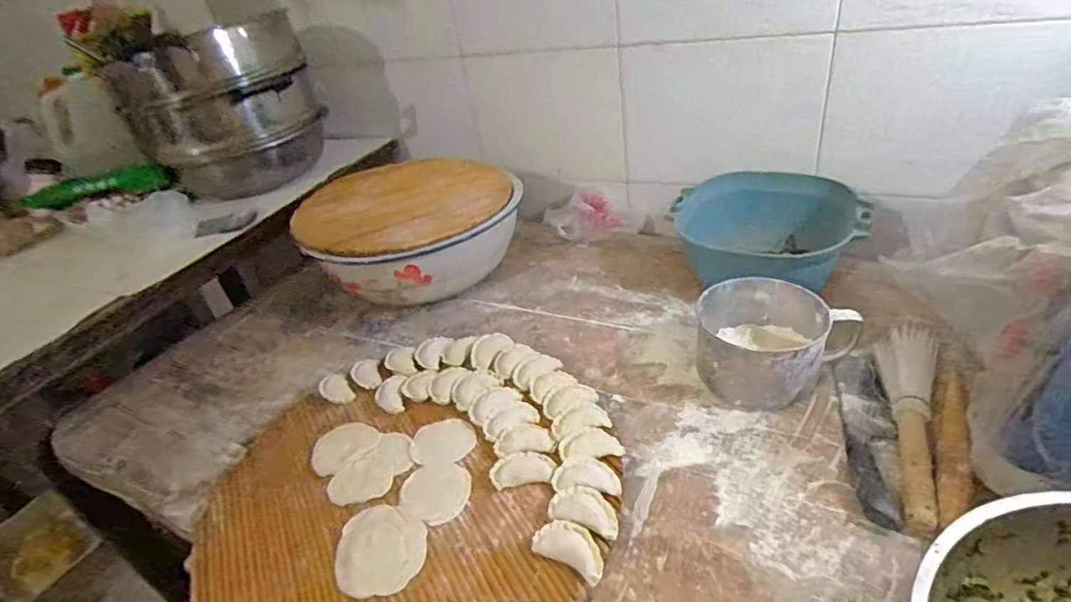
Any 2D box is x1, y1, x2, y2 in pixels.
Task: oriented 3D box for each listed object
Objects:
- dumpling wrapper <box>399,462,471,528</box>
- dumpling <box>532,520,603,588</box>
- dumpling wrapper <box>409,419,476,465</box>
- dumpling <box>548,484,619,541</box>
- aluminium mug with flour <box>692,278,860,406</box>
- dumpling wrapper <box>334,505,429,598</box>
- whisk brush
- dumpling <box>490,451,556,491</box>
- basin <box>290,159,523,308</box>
[{"bbox_3d":[-0.105,0.200,0.588,0.073,0.004,0.071,16,40,30],"label":"dumpling wrapper"},{"bbox_3d":[0.033,0.229,0.519,0.068,0.023,0.038,14,39,27],"label":"dumpling"},{"bbox_3d":[-0.107,0.164,0.646,0.074,0.004,0.064,-7,33,6],"label":"dumpling wrapper"},{"bbox_3d":[0.048,0.203,0.541,0.067,0.016,0.039,6,36,18],"label":"dumpling"},{"bbox_3d":[0.269,0.052,0.671,0.144,0.097,0.149,-31,41,-31],"label":"aluminium mug with flour"},{"bbox_3d":[-0.149,0.239,0.540,0.085,0.006,0.090,-8,37,2],"label":"dumpling wrapper"},{"bbox_3d":[0.389,0.118,0.588,0.058,0.050,0.265,13,39,26],"label":"whisk brush"},{"bbox_3d":[-0.013,0.181,0.597,0.067,0.014,0.036,-7,34,-1],"label":"dumpling"},{"bbox_3d":[-0.230,-0.124,0.982,0.344,0.155,0.364,25,45,38],"label":"basin"}]

